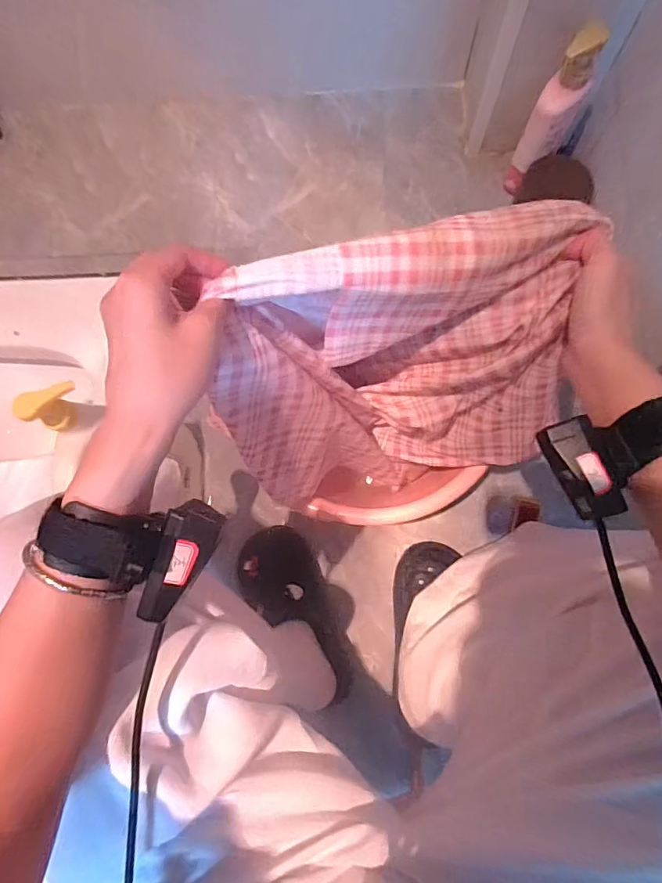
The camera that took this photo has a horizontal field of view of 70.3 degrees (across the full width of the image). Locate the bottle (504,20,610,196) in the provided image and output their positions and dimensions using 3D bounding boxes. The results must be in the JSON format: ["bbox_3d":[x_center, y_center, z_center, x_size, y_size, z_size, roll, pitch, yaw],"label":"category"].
[{"bbox_3d":[0.315,-0.456,0.683,0.057,0.249,0.065,31,85,9],"label":"bottle"}]

